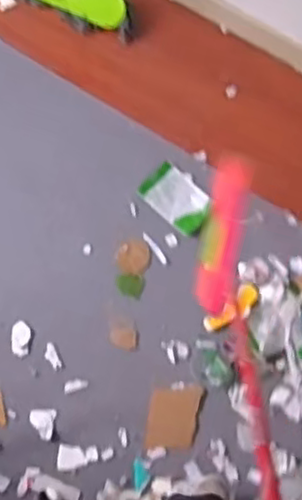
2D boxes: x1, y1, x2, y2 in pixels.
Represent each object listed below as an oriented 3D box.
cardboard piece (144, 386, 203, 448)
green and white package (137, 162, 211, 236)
[{"bbox_3d":[0.051,0.372,1.531,0.107,0.009,0.140,10,76,1],"label":"cardboard piece"},{"bbox_3d":[0.064,-0.124,1.648,0.169,0.018,0.110,43,79,9],"label":"green and white package"}]

